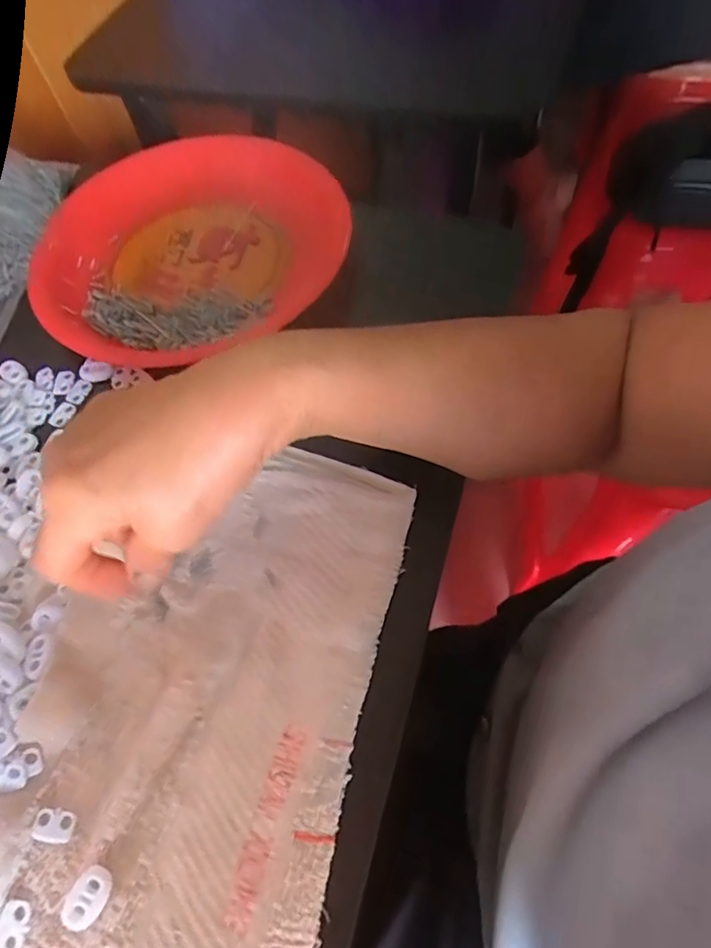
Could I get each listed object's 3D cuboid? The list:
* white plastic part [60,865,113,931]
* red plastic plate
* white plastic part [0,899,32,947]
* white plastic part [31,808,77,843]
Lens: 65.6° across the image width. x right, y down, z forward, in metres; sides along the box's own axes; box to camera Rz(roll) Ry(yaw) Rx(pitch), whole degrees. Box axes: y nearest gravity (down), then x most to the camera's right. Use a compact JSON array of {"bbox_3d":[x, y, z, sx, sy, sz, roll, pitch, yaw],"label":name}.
[{"bbox_3d":[-0.112,0.178,0.231,0.016,0.008,0.022,32,70,20],"label":"white plastic part"},{"bbox_3d":[-0.115,-0.180,0.411,0.210,0.039,0.235,-2,62,2],"label":"red plastic plate"},{"bbox_3d":[-0.143,0.189,0.229,0.011,0.004,0.018,3,63,7],"label":"white plastic part"},{"bbox_3d":[-0.135,0.157,0.245,0.018,0.004,0.012,2,63,6],"label":"white plastic part"}]

